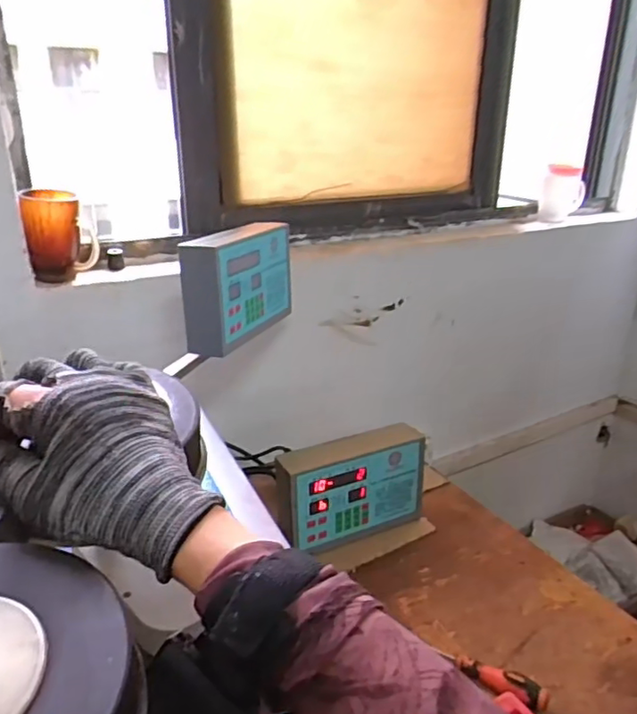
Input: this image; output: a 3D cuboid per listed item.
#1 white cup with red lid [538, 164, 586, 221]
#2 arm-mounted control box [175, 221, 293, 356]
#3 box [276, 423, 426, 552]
[{"bbox_3d":[0.546,-0.367,1.333,0.089,0.112,0.090,11,25,24],"label":"white cup with red lid"},{"bbox_3d":[-0.113,-0.110,0.878,0.061,0.150,0.217,9,24,20],"label":"arm-mounted control box"},{"bbox_3d":[0.050,0.197,0.913,0.230,0.151,0.059,-10,25,-23],"label":"box"}]

